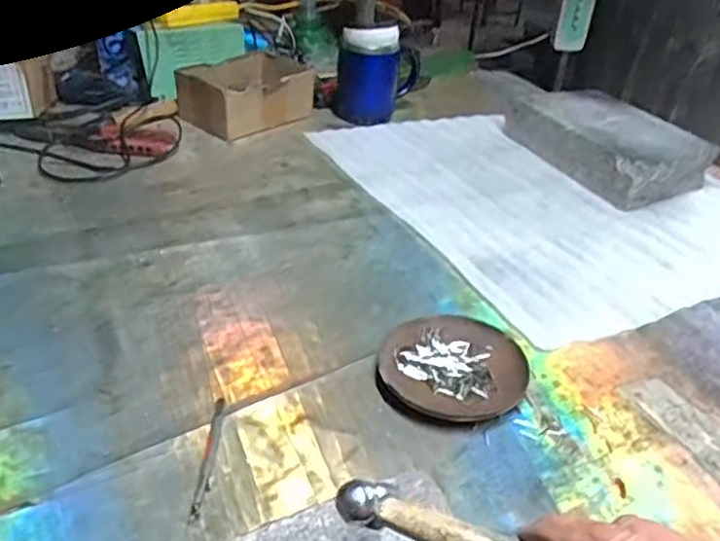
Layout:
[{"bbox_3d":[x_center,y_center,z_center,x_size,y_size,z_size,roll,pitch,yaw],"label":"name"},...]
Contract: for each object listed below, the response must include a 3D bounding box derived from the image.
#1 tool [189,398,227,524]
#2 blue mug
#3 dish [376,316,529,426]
[{"bbox_3d":[-0.102,0.124,0.452,0.009,0.004,0.100,3,35,-3],"label":"tool"},{"bbox_3d":[0.025,-0.292,0.974,0.124,0.123,0.077,4,35,-2],"label":"blue mug"},{"bbox_3d":[0.073,0.077,0.530,0.117,0.016,0.099,1,35,-5],"label":"dish"}]

